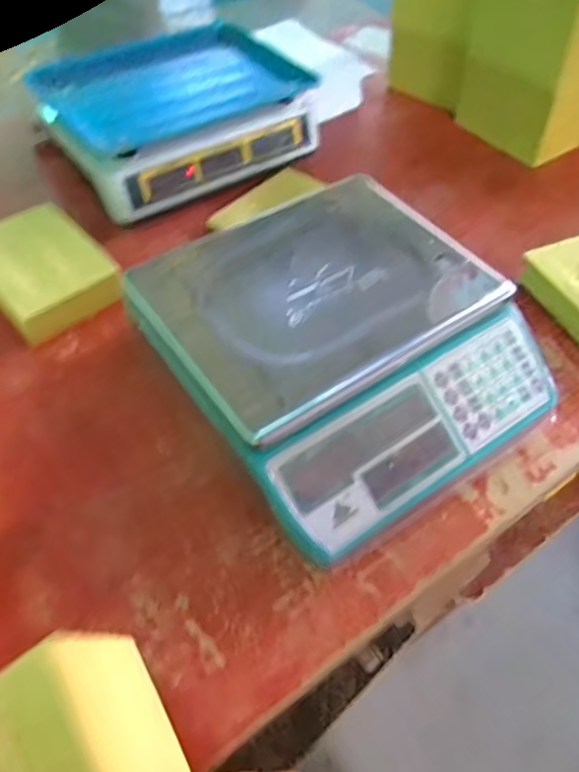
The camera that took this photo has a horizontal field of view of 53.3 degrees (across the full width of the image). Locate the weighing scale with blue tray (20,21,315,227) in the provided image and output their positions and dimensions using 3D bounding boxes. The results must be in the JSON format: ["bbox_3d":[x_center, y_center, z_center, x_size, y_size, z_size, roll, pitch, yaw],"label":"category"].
[{"bbox_3d":[-0.153,-0.375,0.789,0.327,0.099,0.248,-27,59,-21],"label":"weighing scale with blue tray"}]

